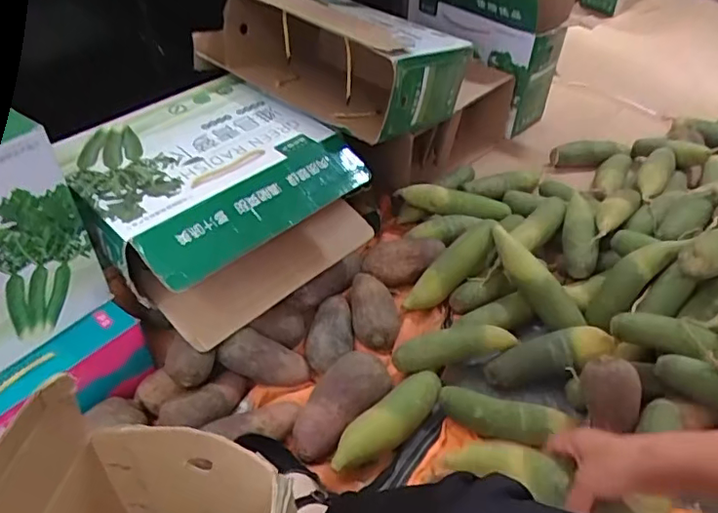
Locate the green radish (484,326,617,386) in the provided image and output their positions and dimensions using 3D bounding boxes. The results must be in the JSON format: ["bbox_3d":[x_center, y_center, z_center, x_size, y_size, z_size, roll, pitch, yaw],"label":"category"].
[{"bbox_3d":[0.275,0.142,0.814,0.186,0.045,0.054,-20,43,11],"label":"green radish"}]

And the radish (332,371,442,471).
[{"bbox_3d":[0.042,0.213,0.736,0.056,0.048,0.194,34,53,30],"label":"radish"}]

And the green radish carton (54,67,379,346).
[{"bbox_3d":[-0.226,-0.086,0.868,0.355,0.181,0.360,35,53,30],"label":"green radish carton"}]

